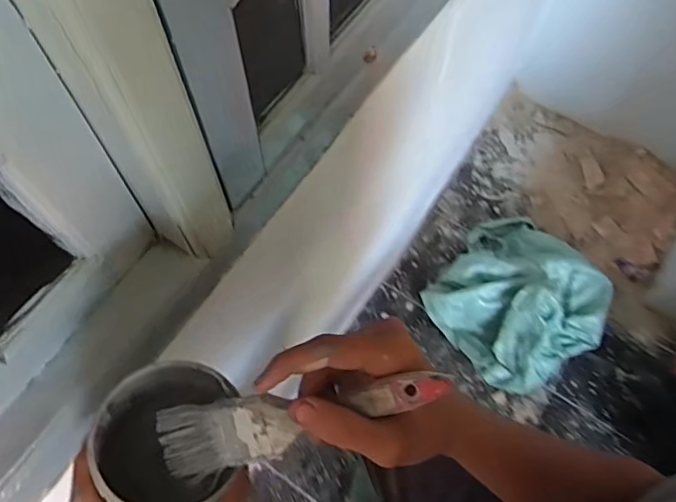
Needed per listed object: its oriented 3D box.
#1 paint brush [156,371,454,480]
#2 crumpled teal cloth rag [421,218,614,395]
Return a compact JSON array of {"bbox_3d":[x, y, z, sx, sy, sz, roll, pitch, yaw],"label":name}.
[{"bbox_3d":[-0.025,0.098,0.305,0.180,0.019,0.039,-17,66,14],"label":"paint brush"},{"bbox_3d":[0.507,0.125,1.479,0.423,0.224,0.459,-37,72,-15],"label":"crumpled teal cloth rag"}]

